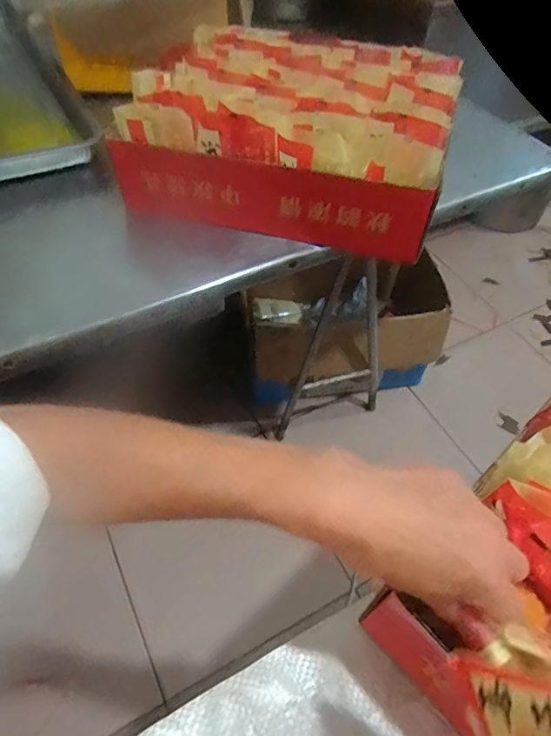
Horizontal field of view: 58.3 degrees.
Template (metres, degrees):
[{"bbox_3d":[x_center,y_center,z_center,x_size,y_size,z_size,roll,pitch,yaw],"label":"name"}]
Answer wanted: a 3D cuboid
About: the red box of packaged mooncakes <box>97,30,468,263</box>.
[{"bbox_3d":[0.023,-0.323,0.680,0.410,0.133,0.320,13,53,9],"label":"red box of packaged mooncakes"}]

